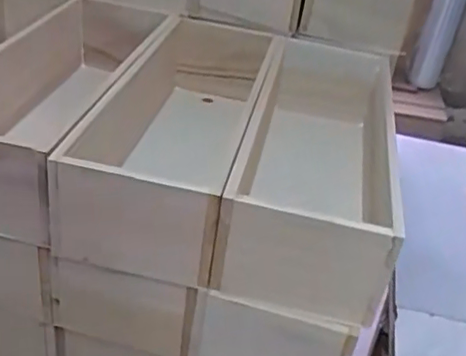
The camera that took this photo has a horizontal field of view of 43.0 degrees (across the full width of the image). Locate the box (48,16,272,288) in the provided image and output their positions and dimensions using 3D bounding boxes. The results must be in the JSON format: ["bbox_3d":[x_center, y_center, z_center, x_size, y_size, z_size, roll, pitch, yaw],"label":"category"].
[{"bbox_3d":[-0.048,-0.054,0.578,0.125,0.102,0.353,10,33,4],"label":"box"}]

